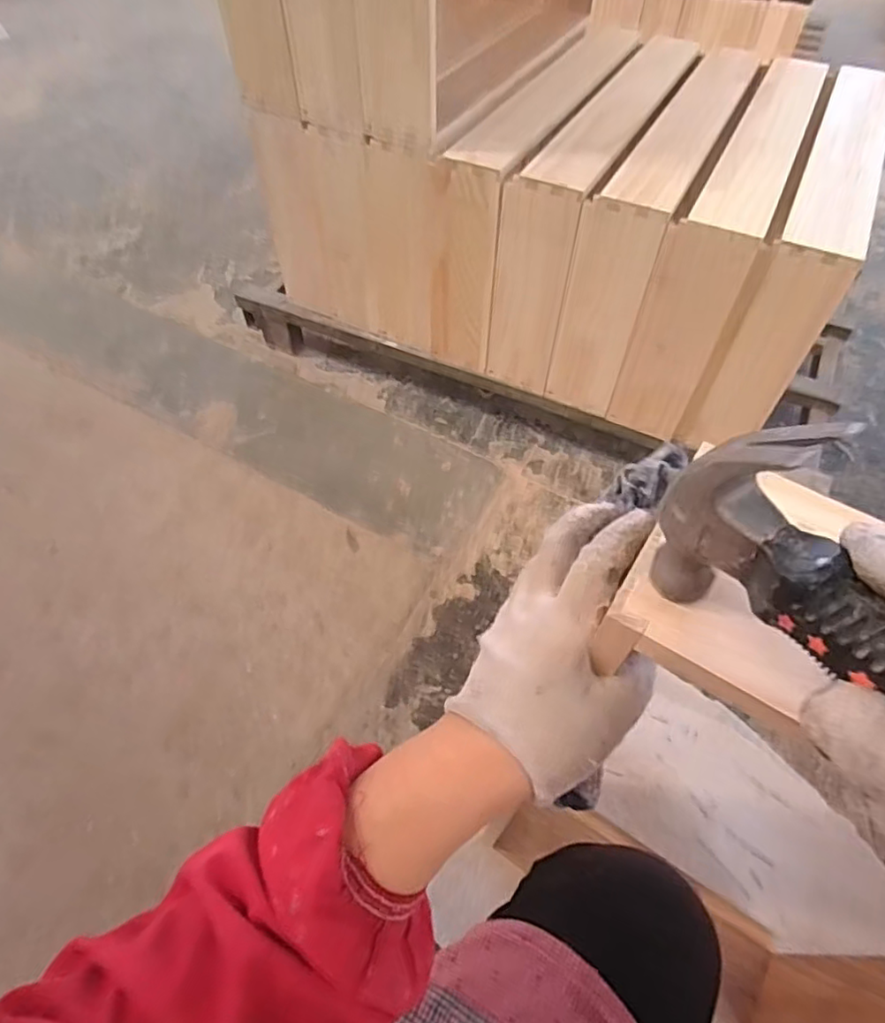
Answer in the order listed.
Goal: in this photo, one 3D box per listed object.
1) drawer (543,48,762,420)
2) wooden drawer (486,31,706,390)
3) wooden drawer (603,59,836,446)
[{"bbox_3d":[0.415,-0.553,1.154,0.128,0.377,0.700,24,58,16],"label":"drawer"},{"bbox_3d":[0.300,-0.588,1.152,0.126,0.355,0.709,24,58,16],"label":"wooden drawer"},{"bbox_3d":[0.504,-0.503,1.113,0.134,0.367,0.679,22,57,15],"label":"wooden drawer"}]

